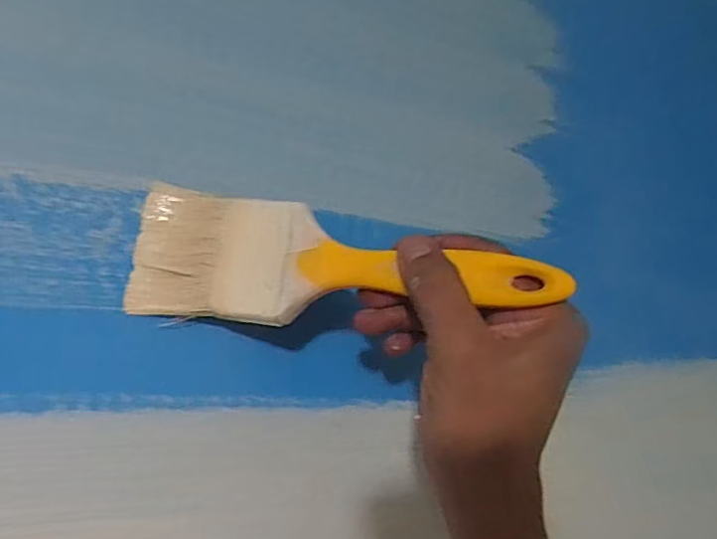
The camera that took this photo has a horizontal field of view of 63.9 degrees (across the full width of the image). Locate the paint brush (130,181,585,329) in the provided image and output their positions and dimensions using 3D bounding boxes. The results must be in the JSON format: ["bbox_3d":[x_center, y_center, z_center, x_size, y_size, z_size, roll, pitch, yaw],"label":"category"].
[{"bbox_3d":[-0.011,-0.003,0.272,0.204,0.062,0.014,4,-5,14],"label":"paint brush"}]

